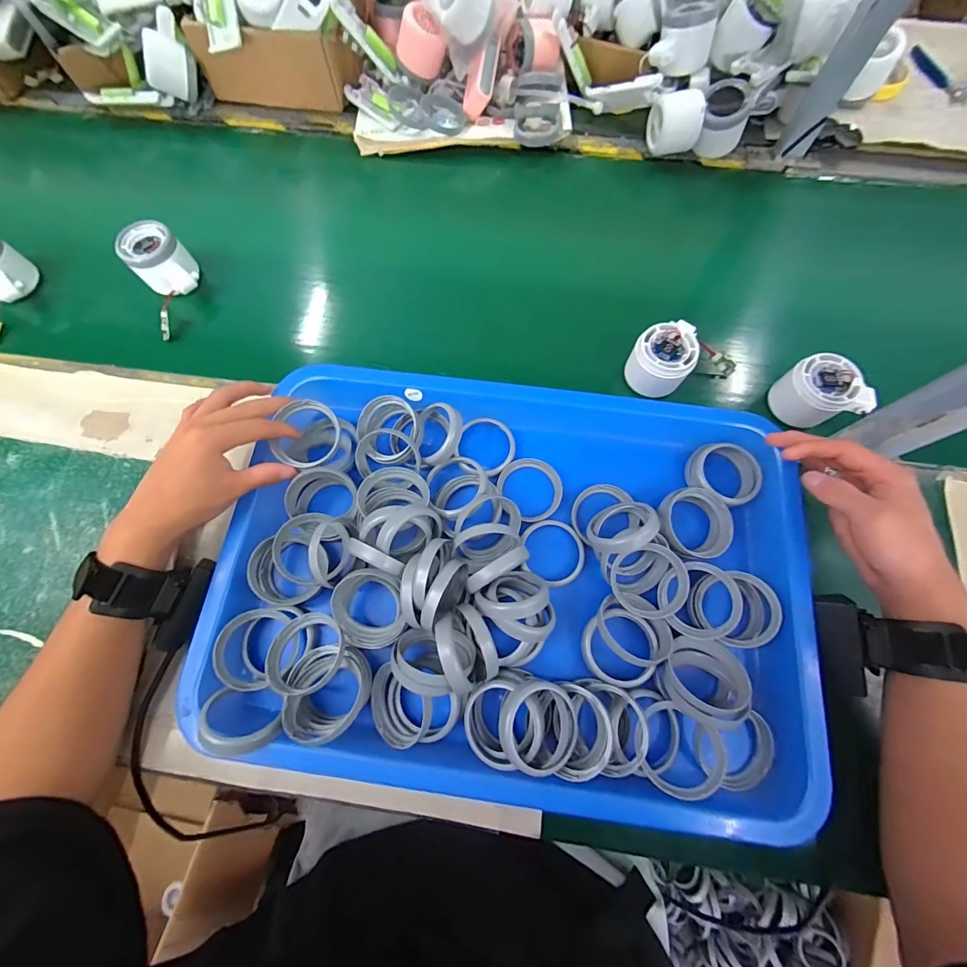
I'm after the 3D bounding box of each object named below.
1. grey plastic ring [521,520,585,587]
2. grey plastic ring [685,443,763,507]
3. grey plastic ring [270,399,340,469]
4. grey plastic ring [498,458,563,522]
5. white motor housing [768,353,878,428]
[{"bbox_3d":[0.060,0.059,0.358,0.057,0.009,0.055,0,69,1],"label":"grey plastic ring"},{"bbox_3d":[0.223,-0.009,0.375,0.058,0.020,0.058,0,71,1],"label":"grey plastic ring"},{"bbox_3d":[-0.153,-0.042,0.352,0.054,0.016,0.057,0,69,1],"label":"grey plastic ring"},{"bbox_3d":[0.044,0.005,0.377,0.059,0.012,0.056,0,71,1],"label":"grey plastic ring"},{"bbox_3d":[0.330,-0.085,0.401,0.056,0.047,0.070,-31,73,-10],"label":"white motor housing"}]

